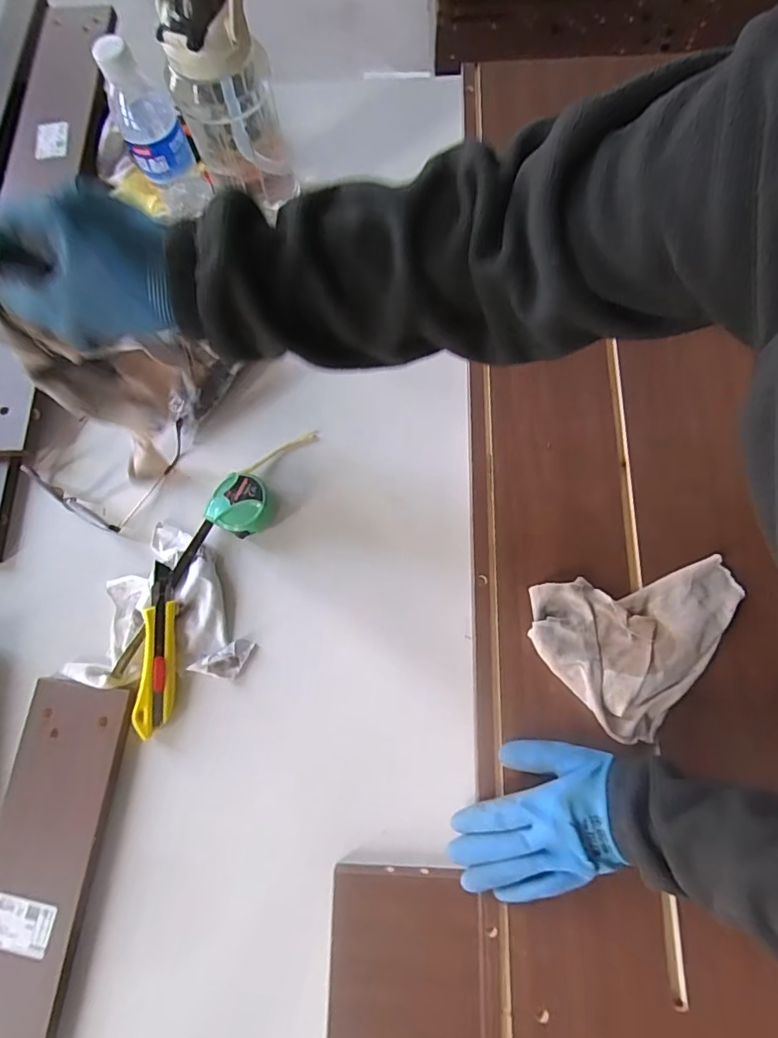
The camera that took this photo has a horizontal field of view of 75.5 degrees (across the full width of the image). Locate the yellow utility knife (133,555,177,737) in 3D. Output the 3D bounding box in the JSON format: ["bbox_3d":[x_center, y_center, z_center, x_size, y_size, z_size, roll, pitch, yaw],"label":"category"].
[{"bbox_3d":[-0.234,0.131,0.514,0.032,0.027,0.167,2,76,2],"label":"yellow utility knife"}]

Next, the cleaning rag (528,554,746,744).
[{"bbox_3d":[0.249,0.124,0.488,0.202,0.028,0.148,-11,76,-2],"label":"cleaning rag"}]

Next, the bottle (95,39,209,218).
[{"bbox_3d":[-0.247,-0.404,0.536,0.055,0.175,0.074,-21,75,-2],"label":"bottle"}]

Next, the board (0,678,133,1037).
[{"bbox_3d":[-0.331,0.341,0.475,0.096,0.027,0.350,7,75,5],"label":"board"}]

